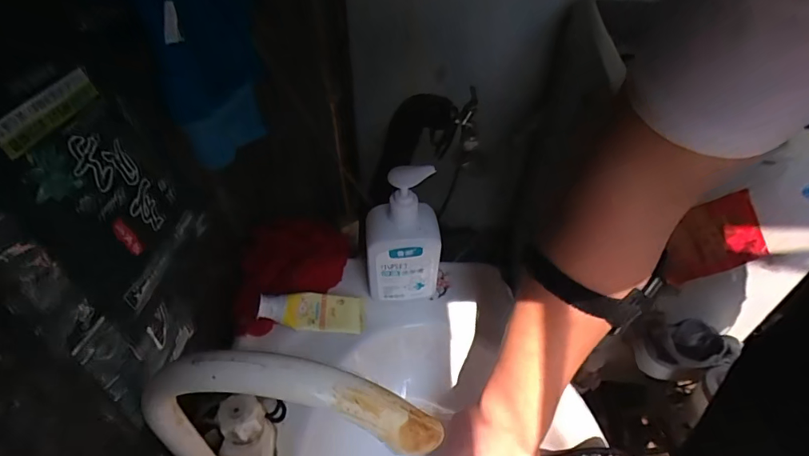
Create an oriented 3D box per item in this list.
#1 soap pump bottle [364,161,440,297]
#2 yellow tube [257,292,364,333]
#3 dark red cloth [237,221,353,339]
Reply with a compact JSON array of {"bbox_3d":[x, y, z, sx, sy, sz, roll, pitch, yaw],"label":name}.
[{"bbox_3d":[-0.002,0.012,0.498,0.079,0.188,0.046,0,43,1],"label":"soap pump bottle"},{"bbox_3d":[-0.107,0.096,0.522,0.119,0.021,0.046,9,39,-22],"label":"yellow tube"},{"bbox_3d":[-0.138,0.047,0.541,0.094,0.058,0.167,15,45,16],"label":"dark red cloth"}]

